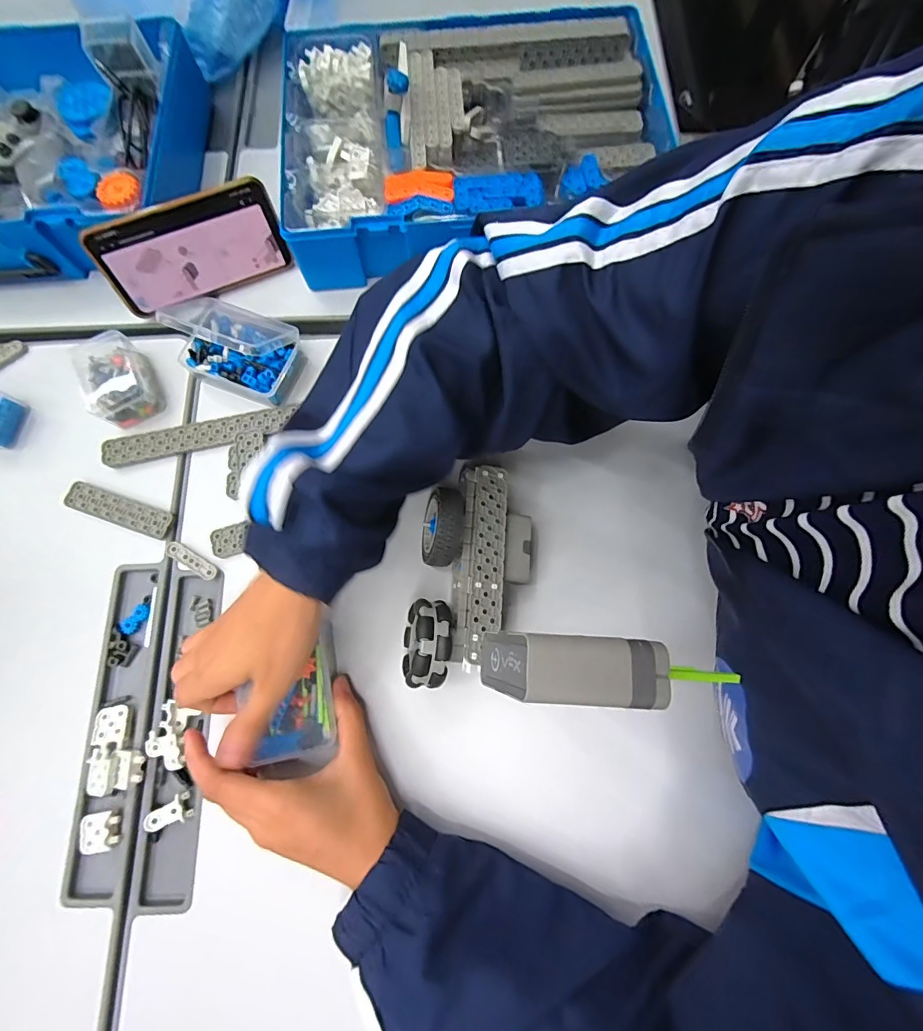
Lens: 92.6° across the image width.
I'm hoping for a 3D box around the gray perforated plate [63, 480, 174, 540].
[{"bbox_3d":[-0.297,-0.004,0.385,0.097,0.010,0.025,18,77,4],"label":"gray perforated plate"}]

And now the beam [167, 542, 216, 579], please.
[{"bbox_3d":[-0.227,0.038,0.372,0.048,0.008,0.012,32,79,8],"label":"beam"}]

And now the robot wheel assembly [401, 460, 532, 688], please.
[{"bbox_3d":[0.008,0.042,0.342,0.086,0.061,0.167,8,77,2],"label":"robot wheel assembly"}]

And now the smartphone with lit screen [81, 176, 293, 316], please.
[{"bbox_3d":[-0.249,-0.247,0.412,0.160,0.075,0.006,-25,46,-8],"label":"smartphone with lit screen"}]

